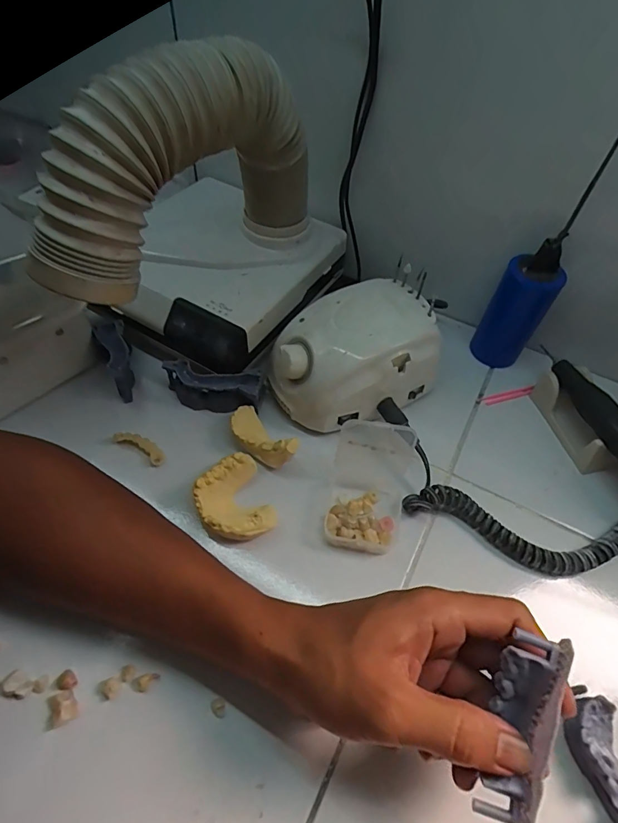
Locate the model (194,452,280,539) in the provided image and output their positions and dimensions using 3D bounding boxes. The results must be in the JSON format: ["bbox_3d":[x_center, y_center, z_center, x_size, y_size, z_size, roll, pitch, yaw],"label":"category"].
[{"bbox_3d":[-0.057,0.068,0.328,0.050,0.030,0.060,-18,57,-17],"label":"model"}]

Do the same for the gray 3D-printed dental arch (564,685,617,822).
[{"bbox_3d":[0.174,0.206,0.249,0.029,0.024,0.080,-14,56,-14],"label":"gray 3D-printed dental arch"}]

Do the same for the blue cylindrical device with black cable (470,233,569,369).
[{"bbox_3d":[0.197,-0.099,0.416,0.042,0.125,0.047,-28,61,-22],"label":"blue cylindrical device with black cable"}]

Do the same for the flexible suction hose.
[{"bbox_3d":[-0.065,-0.159,0.284,0.060,0.125,0.230,24,41,13],"label":"flexible suction hose"}]

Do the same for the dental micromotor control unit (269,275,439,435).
[{"bbox_3d":[0.039,-0.046,0.383,0.139,0.083,0.099,-28,61,-23],"label":"dental micromotor control unit"}]

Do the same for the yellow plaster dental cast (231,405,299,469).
[{"bbox_3d":[-0.040,0.022,0.359,0.029,0.038,0.064,-32,62,-25],"label":"yellow plaster dental cast"}]

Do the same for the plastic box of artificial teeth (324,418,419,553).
[{"bbox_3d":[0.044,0.060,0.324,0.059,0.059,0.074,14,54,6],"label":"plastic box of artificial teeth"}]

